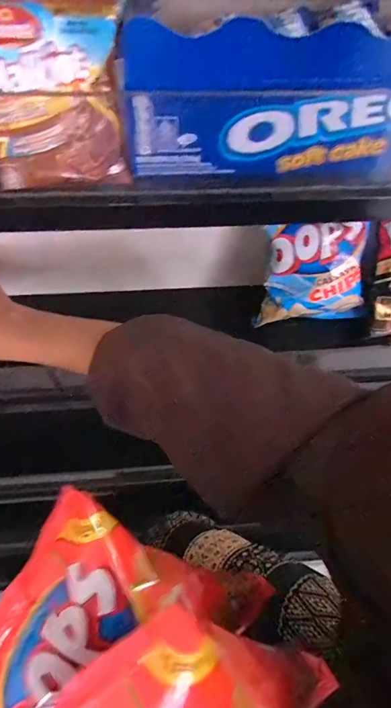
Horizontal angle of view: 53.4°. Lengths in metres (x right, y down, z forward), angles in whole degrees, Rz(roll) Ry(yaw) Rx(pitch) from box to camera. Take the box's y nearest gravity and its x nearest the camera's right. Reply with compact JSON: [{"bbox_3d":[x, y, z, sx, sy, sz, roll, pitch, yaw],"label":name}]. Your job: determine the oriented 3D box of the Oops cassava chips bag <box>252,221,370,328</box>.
[{"bbox_3d":[0.128,-0.077,0.399,0.115,0.109,0.036,1,54,-1],"label":"Oops cassava chips bag"}]

